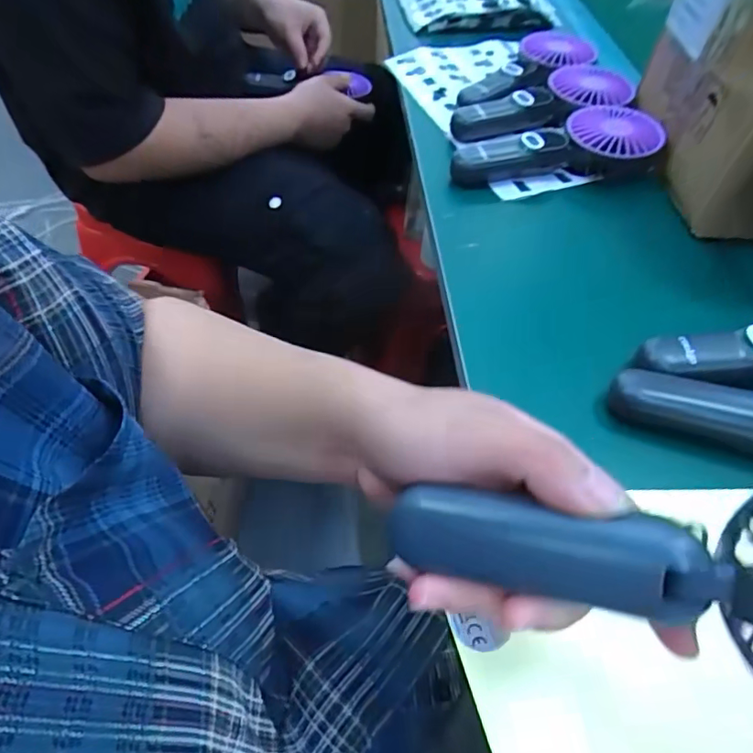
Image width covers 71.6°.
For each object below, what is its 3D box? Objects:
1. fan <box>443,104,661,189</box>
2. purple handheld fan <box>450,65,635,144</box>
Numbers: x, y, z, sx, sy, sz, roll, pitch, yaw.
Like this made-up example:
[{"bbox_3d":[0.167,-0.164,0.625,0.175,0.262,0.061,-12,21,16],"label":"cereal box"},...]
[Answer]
[{"bbox_3d":[0.162,-0.213,0.482,0.185,0.042,0.075,2,53,-1],"label":"fan"},{"bbox_3d":[0.159,-0.271,0.519,0.172,0.034,0.082,-18,55,0],"label":"purple handheld fan"}]

